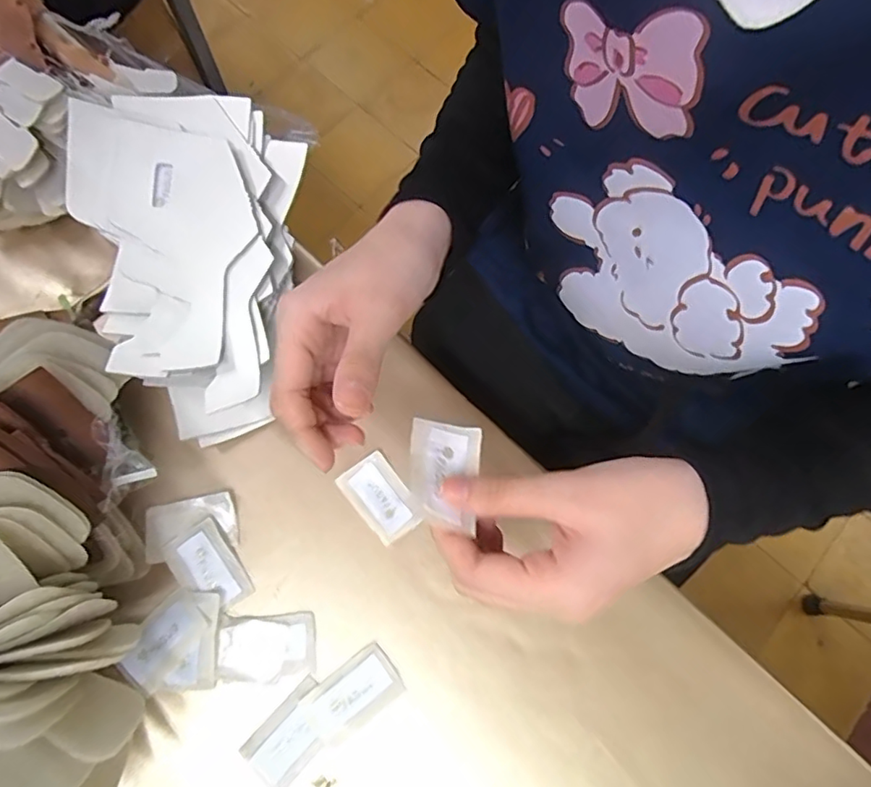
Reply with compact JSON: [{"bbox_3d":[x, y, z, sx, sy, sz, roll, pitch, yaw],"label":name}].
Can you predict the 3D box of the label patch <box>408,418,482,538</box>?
[{"bbox_3d":[0.004,0.037,0.261,0.033,0.006,0.052,8,51,-5],"label":"label patch"}]

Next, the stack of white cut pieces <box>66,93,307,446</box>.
[{"bbox_3d":[-0.169,-0.099,0.382,0.144,0.054,0.257,-1,71,-3],"label":"stack of white cut pieces"}]

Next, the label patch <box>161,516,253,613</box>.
[{"bbox_3d":[-0.140,0.108,0.343,0.035,0.006,0.055,-37,78,-13],"label":"label patch"}]

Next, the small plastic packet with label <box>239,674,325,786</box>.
[{"bbox_3d":[-0.082,0.196,0.319,0.034,0.004,0.053,43,76,10],"label":"small plastic packet with label"}]

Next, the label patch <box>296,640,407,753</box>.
[{"bbox_3d":[-0.049,0.177,0.326,0.054,0.004,0.033,-35,77,-12],"label":"label patch"}]

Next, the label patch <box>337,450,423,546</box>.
[{"bbox_3d":[-0.035,0.068,0.363,0.034,0.004,0.054,-37,77,-17],"label":"label patch"}]

